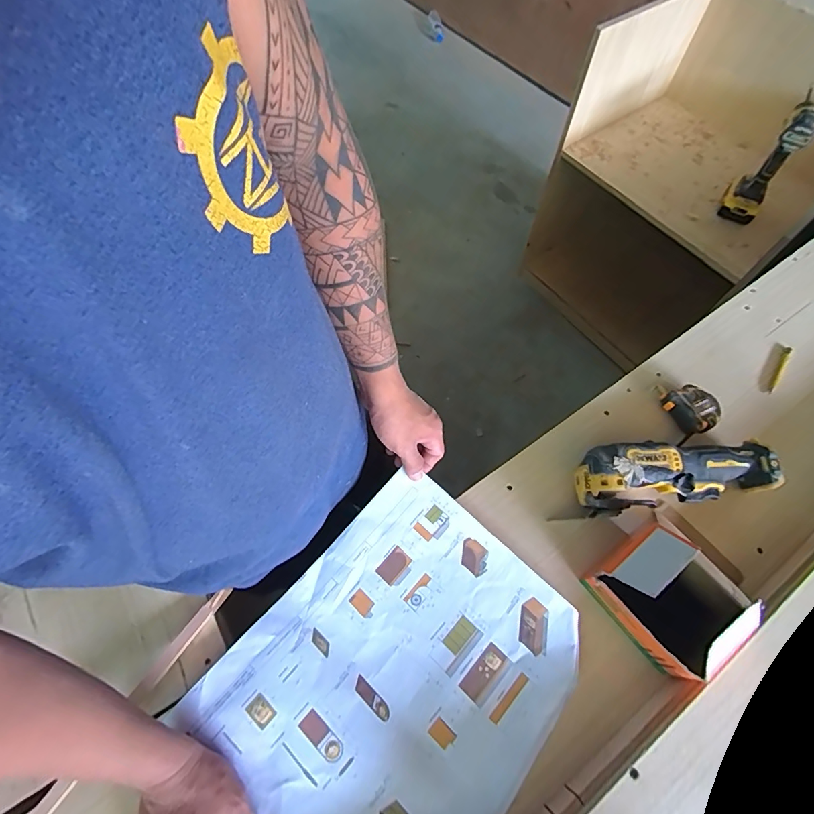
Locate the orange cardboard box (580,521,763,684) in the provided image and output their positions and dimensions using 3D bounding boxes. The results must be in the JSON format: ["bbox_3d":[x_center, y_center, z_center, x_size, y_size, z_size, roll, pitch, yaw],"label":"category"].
[{"bbox_3d":[0.288,0.208,0.476,0.114,0.101,0.134,-37,69,-16],"label":"orange cardboard box"}]

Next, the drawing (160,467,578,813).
[{"bbox_3d":[-0.022,0.305,0.464,0.311,0.040,0.403,39,70,17],"label":"drawing"}]

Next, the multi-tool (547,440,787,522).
[{"bbox_3d":[0.324,0.088,0.558,0.262,0.059,0.081,-7,64,-3],"label":"multi-tool"}]

